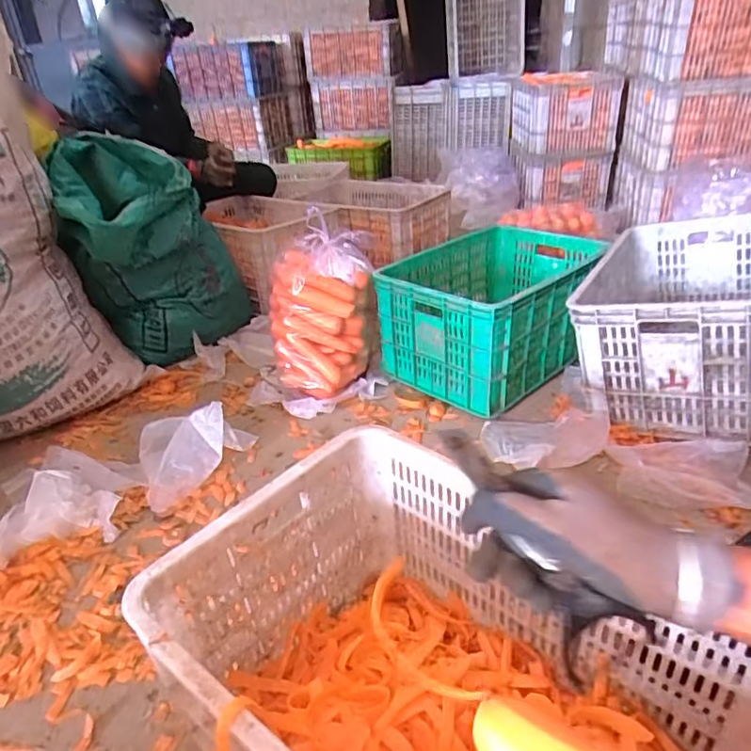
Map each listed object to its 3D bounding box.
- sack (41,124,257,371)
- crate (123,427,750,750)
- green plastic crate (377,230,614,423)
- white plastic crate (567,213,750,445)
[{"bbox_3d":[-0.549,-0.315,1.419,0.377,0.495,0.331,-13,31,-14],"label":"sack"},{"bbox_3d":[0.062,0.319,0.555,0.500,0.259,0.347,21,39,38],"label":"crate"},{"bbox_3d":[0.288,-0.172,1.360,0.514,0.246,0.366,-28,37,-35],"label":"green plastic crate"},{"bbox_3d":[0.639,-0.131,1.158,0.376,0.261,0.511,12,34,27],"label":"white plastic crate"}]

